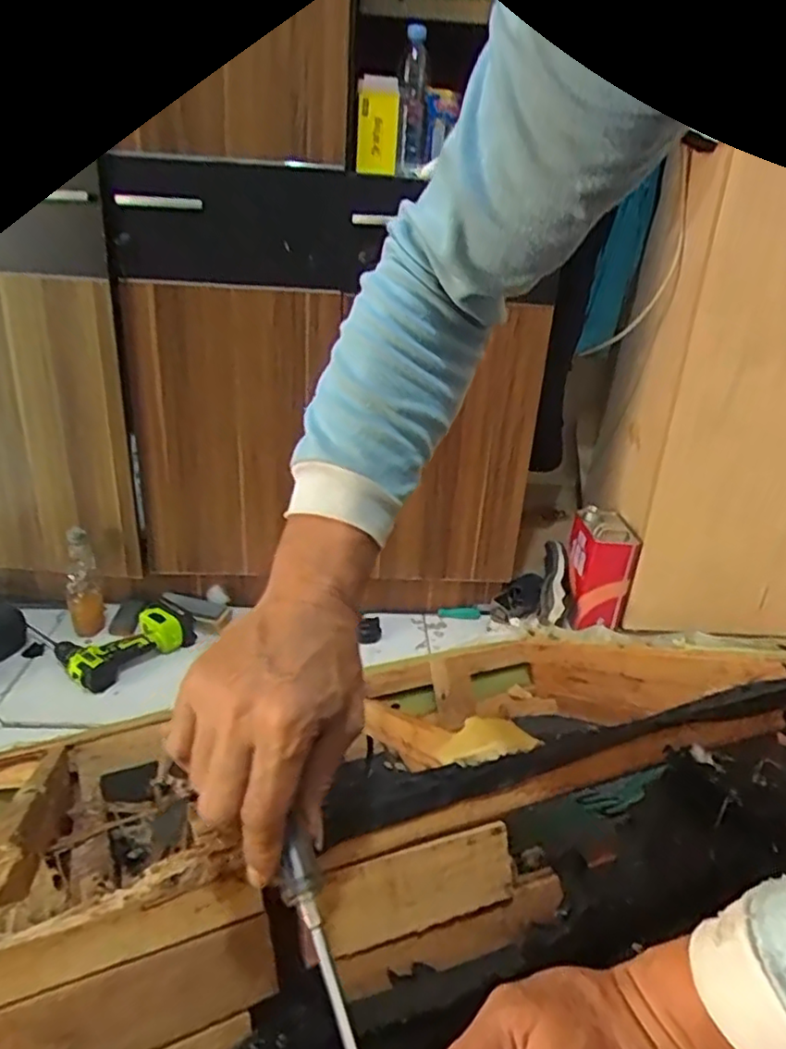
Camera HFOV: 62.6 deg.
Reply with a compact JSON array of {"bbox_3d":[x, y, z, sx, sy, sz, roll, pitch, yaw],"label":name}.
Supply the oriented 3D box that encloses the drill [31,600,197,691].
[{"bbox_3d":[-0.511,0.225,1.235,0.158,0.071,0.236,15,26,24],"label":"drill"}]

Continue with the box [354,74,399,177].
[{"bbox_3d":[-0.027,-0.690,1.119,0.073,0.141,0.019,0,24,-9],"label":"box"}]

